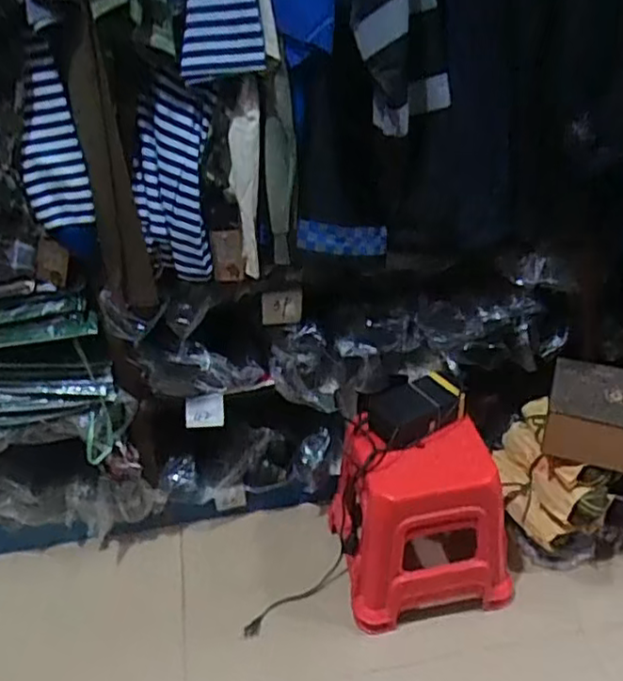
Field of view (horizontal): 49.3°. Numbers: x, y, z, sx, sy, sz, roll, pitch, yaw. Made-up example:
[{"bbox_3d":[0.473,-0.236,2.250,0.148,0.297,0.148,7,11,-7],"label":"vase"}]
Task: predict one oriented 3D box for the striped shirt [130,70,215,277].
[{"bbox_3d":[-0.218,-0.255,1.118,0.141,0.314,0.057,-8,35,-8],"label":"striped shirt"}]

